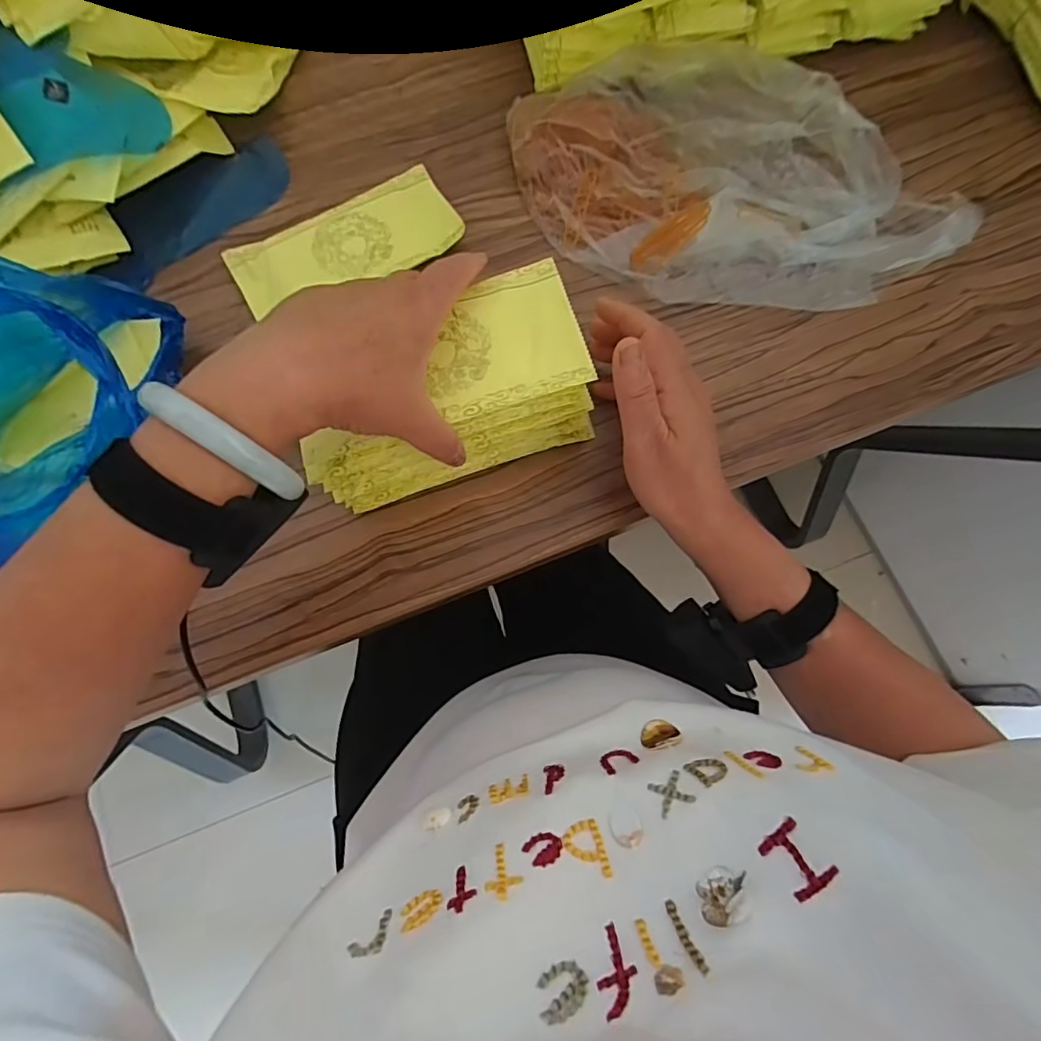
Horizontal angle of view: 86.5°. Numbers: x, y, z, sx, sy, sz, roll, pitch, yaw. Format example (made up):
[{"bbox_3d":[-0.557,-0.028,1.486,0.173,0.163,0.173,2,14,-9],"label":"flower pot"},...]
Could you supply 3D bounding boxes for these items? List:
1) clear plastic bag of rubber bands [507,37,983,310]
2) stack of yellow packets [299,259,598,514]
[{"bbox_3d":[0.155,-0.257,0.416,0.339,0.051,0.180,11,75,4],"label":"clear plastic bag of rubber bands"},{"bbox_3d":[-0.049,-0.081,0.355,0.175,0.074,0.085,-20,75,-5],"label":"stack of yellow packets"}]

